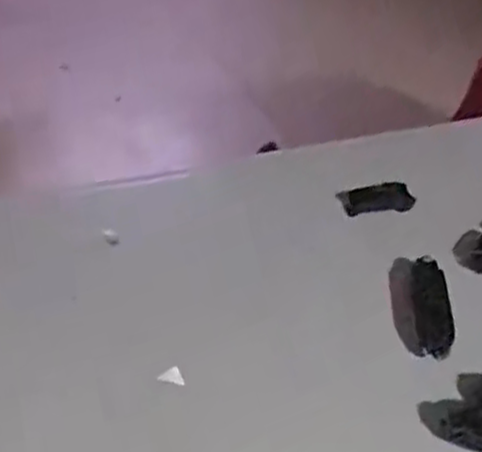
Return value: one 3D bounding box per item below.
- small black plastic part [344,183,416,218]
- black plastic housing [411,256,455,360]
[{"bbox_3d":[0.097,-0.019,0.539,0.051,0.006,0.027,-7,37,-12],"label":"small black plastic part"},{"bbox_3d":[0.111,0.046,0.444,0.019,0.013,0.072,4,36,2],"label":"black plastic housing"}]

